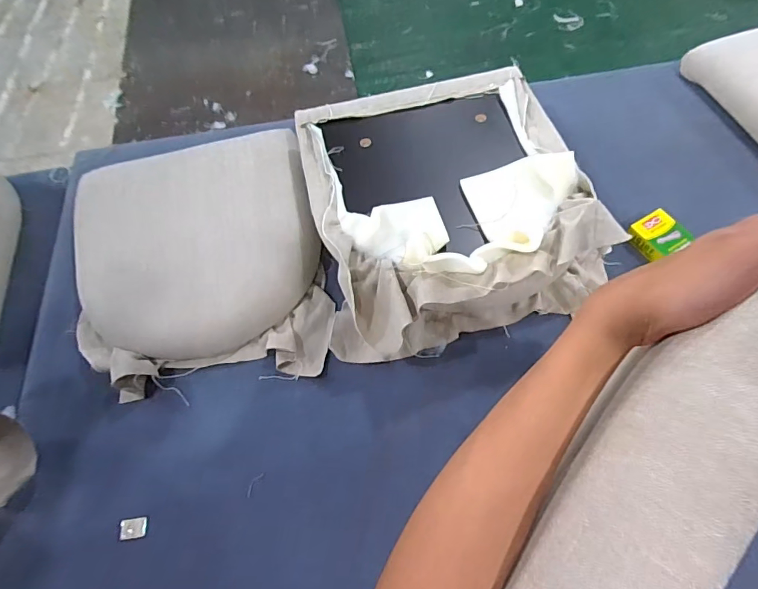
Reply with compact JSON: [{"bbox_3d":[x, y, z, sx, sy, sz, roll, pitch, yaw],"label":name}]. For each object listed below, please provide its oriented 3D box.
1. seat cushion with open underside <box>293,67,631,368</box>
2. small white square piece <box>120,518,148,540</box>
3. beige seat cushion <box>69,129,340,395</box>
[{"bbox_3d":[0.125,-0.169,0.812,0.480,0.166,0.510,-13,62,-3],"label":"seat cushion with open underside"},{"bbox_3d":[-0.374,0.356,0.683,0.039,0.011,0.027,-8,62,-1],"label":"small white square piece"},{"bbox_3d":[-0.339,-0.084,0.847,0.449,0.106,0.502,-11,62,-2],"label":"beige seat cushion"}]

